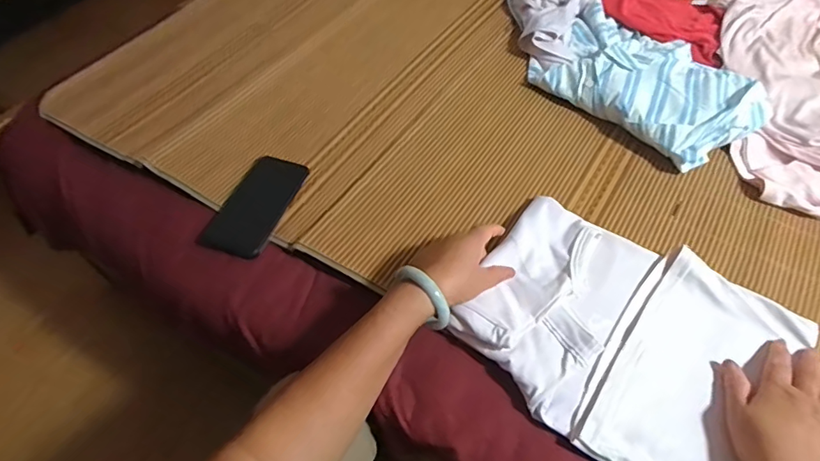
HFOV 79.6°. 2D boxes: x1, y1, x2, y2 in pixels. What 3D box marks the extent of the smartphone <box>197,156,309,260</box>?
[{"bbox_3d":[-0.208,-0.038,0.672,0.087,0.011,0.165,12,55,12],"label":"smartphone"}]

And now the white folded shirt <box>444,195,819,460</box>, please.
[{"bbox_3d":[0.228,0.107,0.530,0.305,0.040,0.259,27,60,22],"label":"white folded shirt"}]

